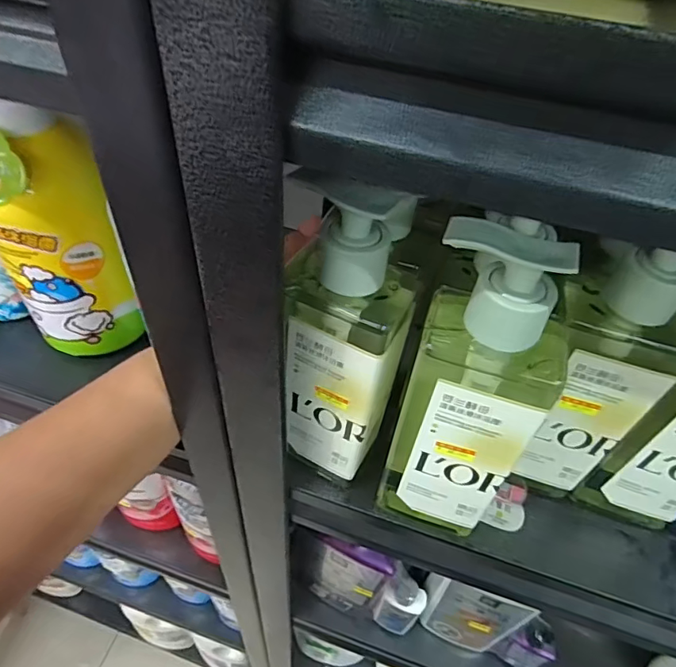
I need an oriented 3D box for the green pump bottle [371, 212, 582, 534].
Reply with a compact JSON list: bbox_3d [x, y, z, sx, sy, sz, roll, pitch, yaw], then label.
[{"bbox_3d":[0.072,0.042,0.277,0.069,0.212,0.045,21,49,13],"label":"green pump bottle"}]

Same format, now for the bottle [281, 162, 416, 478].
[{"bbox_3d":[0.001,0.015,0.285,0.066,0.200,0.046,9,48,3],"label":"bottle"}]

